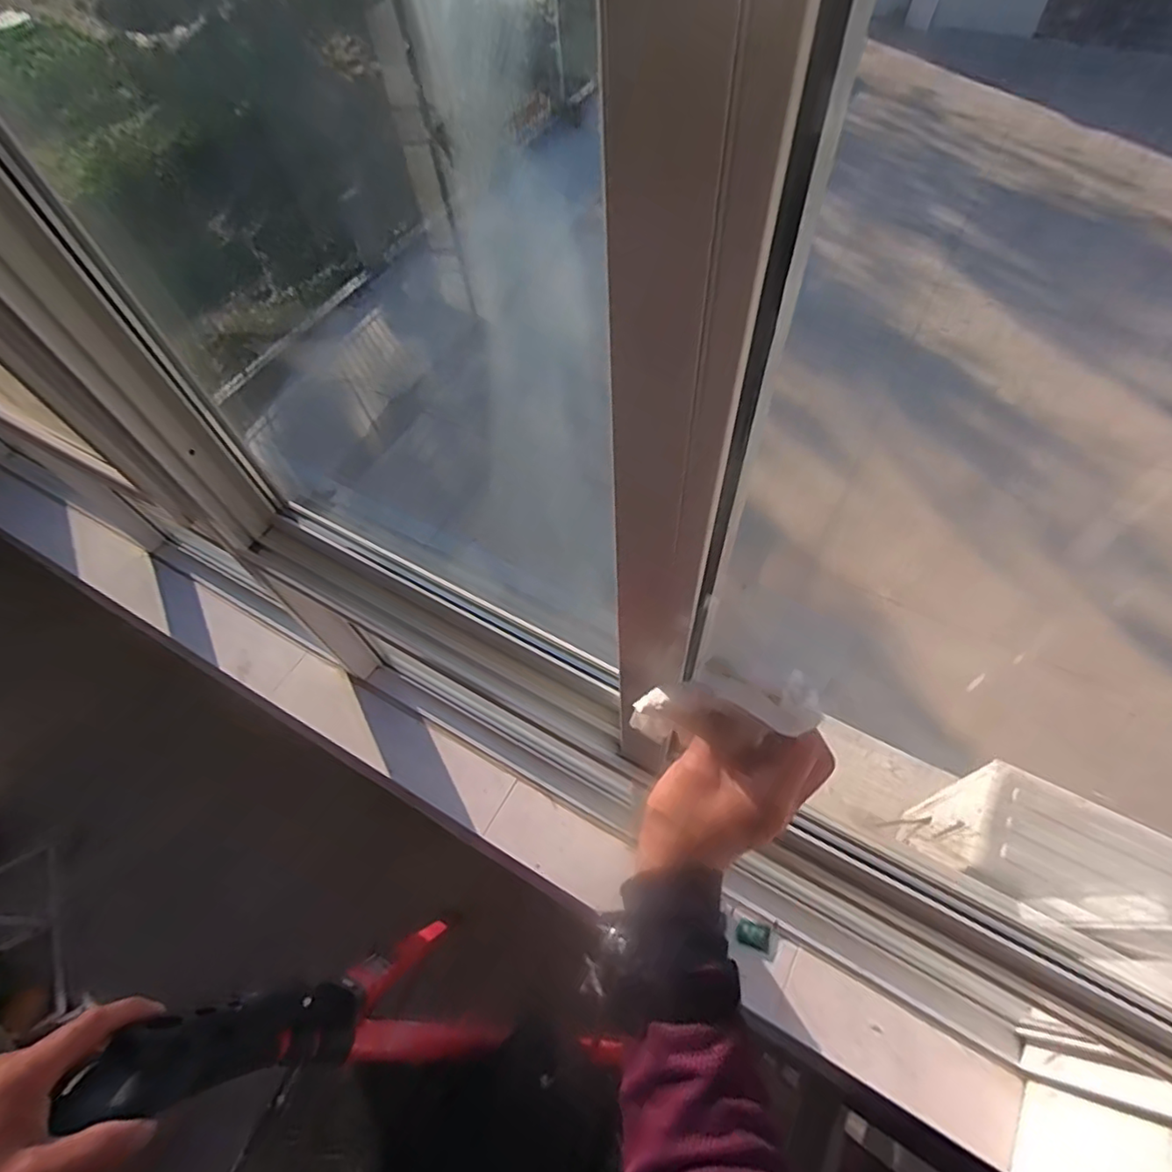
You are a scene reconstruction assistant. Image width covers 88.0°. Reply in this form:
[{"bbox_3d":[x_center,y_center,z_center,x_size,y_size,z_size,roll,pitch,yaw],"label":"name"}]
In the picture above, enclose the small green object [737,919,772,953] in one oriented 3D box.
[{"bbox_3d":[0.297,0.616,1.071,0.058,0.012,0.041,14,61,12],"label":"small green object"}]

